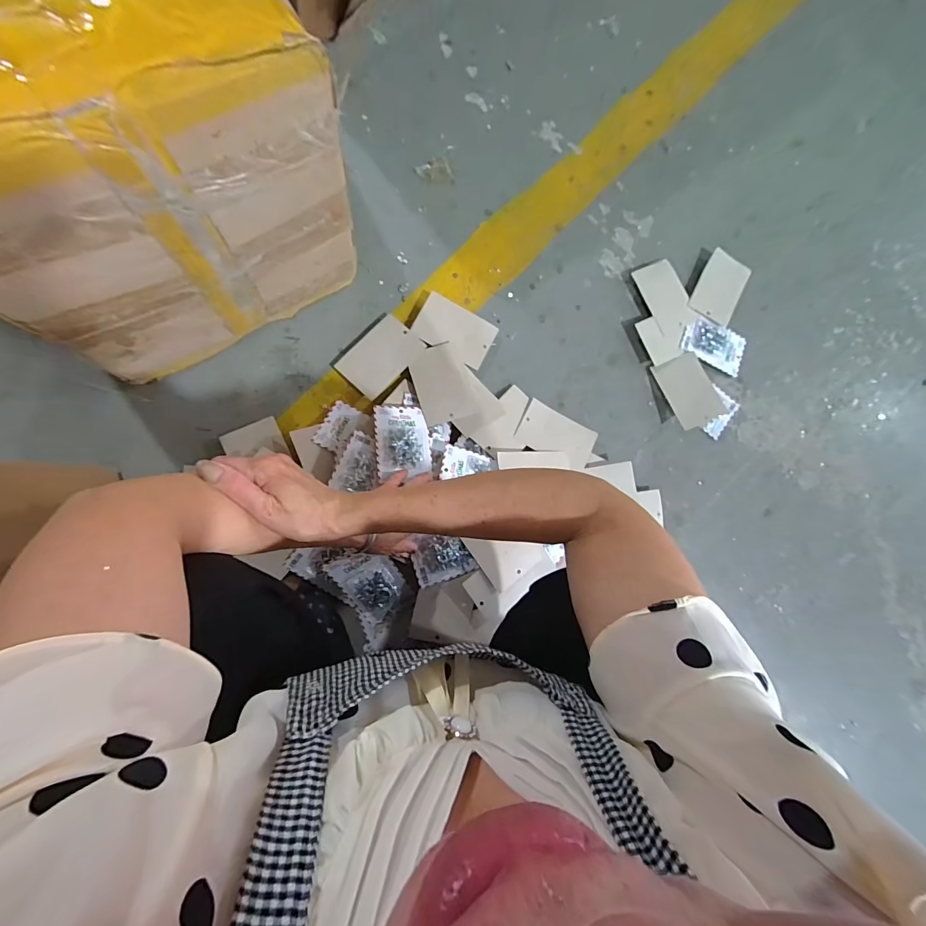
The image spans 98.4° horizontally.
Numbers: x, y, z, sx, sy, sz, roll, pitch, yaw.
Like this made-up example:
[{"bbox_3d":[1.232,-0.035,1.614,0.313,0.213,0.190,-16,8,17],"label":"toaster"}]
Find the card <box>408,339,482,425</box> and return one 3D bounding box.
[{"bbox_3d":[-0.031,-0.126,0.635,0.087,0.008,0.124,-17,83,-8],"label":"card"}]

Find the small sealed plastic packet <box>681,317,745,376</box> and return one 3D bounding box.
[{"bbox_3d":[0.457,-0.214,0.720,0.122,0.011,0.080,20,83,-6],"label":"small sealed plastic packet"}]

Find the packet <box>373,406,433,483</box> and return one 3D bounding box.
[{"bbox_3d":[-0.088,-0.034,0.593,0.080,0.010,0.114,-1,66,-21],"label":"packet"}]

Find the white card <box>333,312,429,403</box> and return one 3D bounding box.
[{"bbox_3d":[-0.131,-0.170,0.639,0.084,0.005,0.125,43,83,6],"label":"white card"}]

